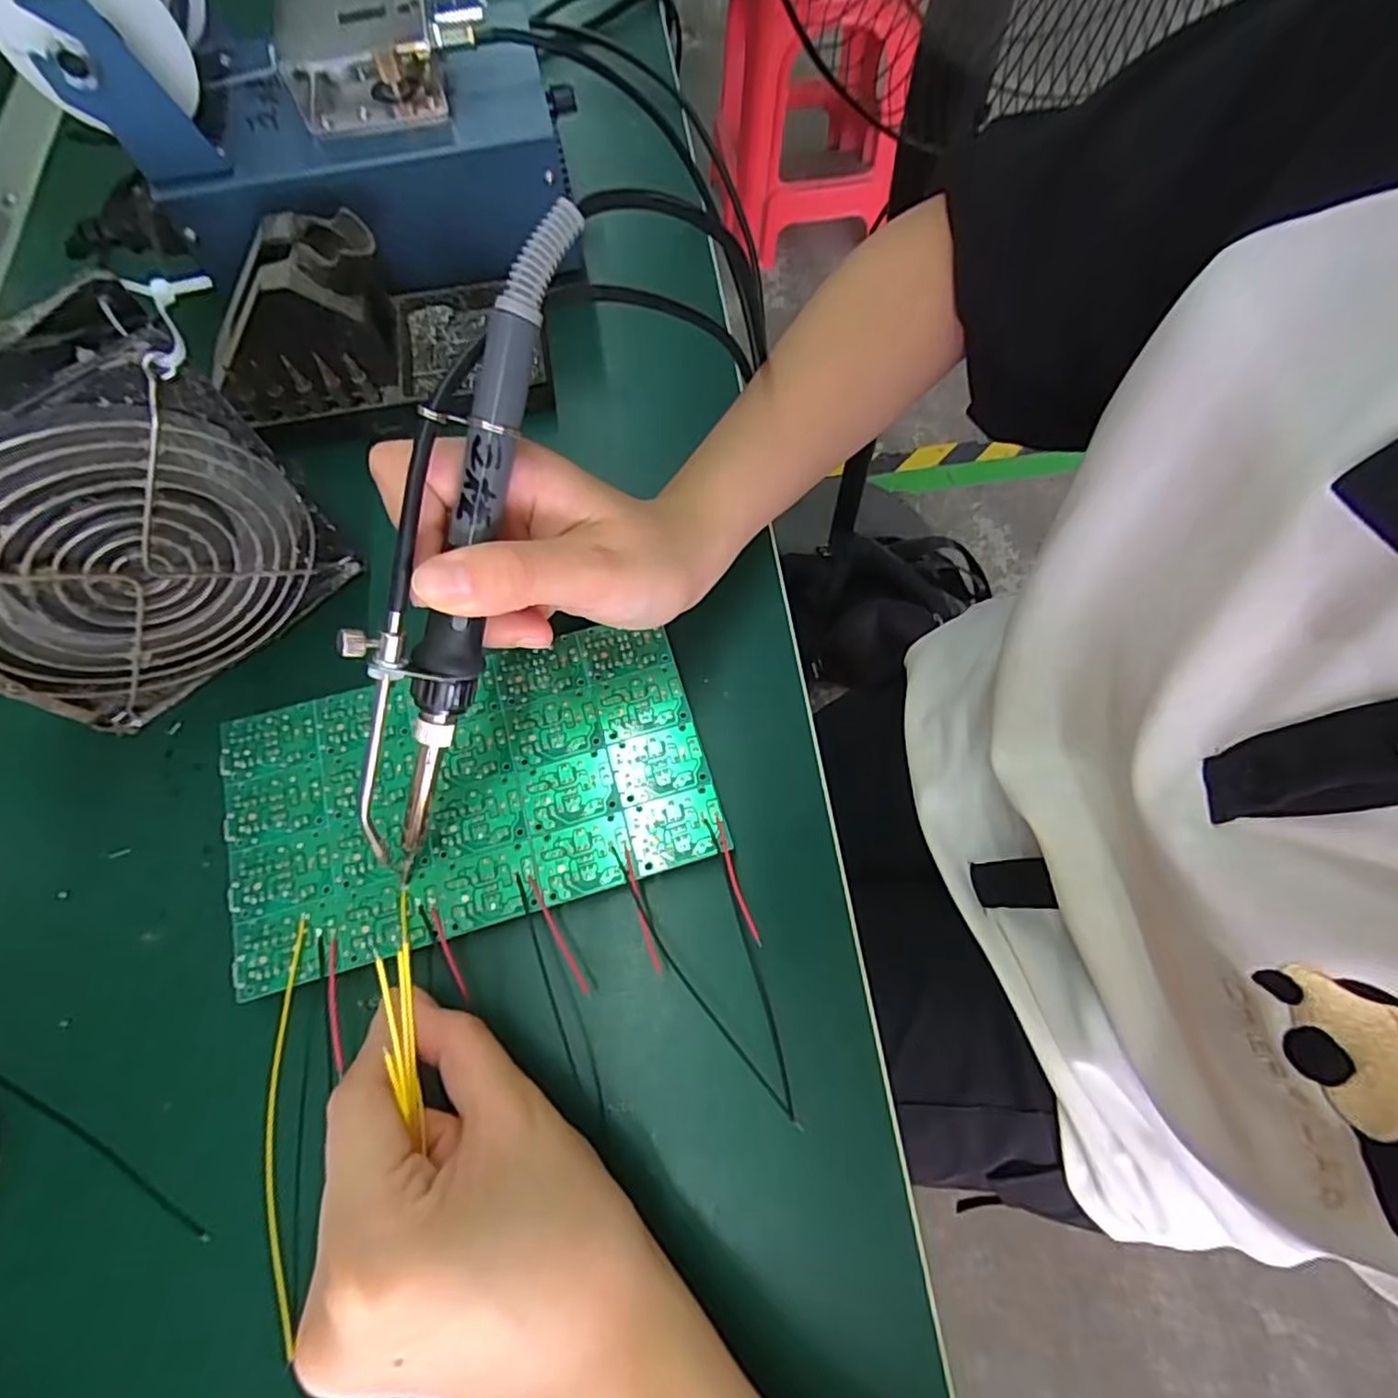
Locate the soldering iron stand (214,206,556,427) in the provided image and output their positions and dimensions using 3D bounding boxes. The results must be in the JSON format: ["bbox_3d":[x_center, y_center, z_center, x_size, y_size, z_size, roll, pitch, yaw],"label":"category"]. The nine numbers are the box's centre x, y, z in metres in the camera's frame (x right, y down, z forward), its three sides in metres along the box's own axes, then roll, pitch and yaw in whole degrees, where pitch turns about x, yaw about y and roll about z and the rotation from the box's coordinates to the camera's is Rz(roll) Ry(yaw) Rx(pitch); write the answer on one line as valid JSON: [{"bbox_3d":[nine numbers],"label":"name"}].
[{"bbox_3d":[-0.152,-0.179,0.305,0.146,0.067,0.076,-12,70,-4],"label":"soldering iron stand"}]

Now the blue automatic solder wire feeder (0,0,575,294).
[{"bbox_3d":[-0.170,-0.271,0.303,0.212,0.125,0.112,-2,70,0],"label":"blue automatic solder wire feeder"}]

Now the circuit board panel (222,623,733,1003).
[{"bbox_3d":[-0.086,0.034,0.252,0.172,0.016,0.100,-16,70,-5],"label":"circuit board panel"}]

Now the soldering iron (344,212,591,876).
[{"bbox_3d":[-0.076,-0.040,0.197,0.029,0.032,0.197,19,100,8],"label":"soldering iron"}]

